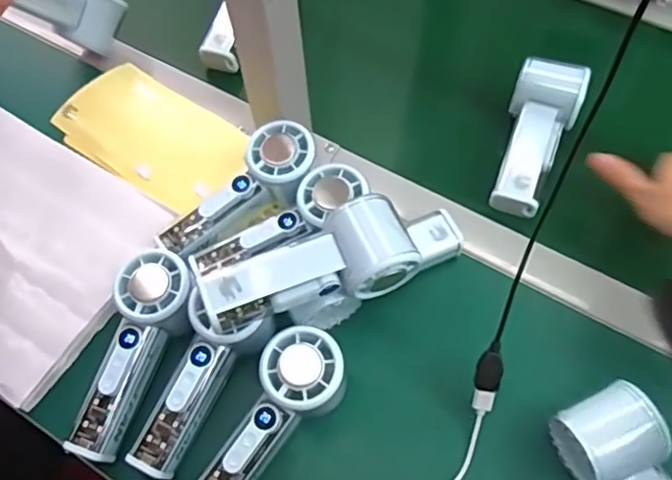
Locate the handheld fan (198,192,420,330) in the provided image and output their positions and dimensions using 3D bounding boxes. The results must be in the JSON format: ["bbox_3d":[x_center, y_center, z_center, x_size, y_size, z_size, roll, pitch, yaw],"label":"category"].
[{"bbox_3d":[-0.018,0.022,0.429,0.146,0.054,0.056,-20,63,-8],"label":"handheld fan"}]

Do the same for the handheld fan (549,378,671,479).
[{"bbox_3d":[0.202,0.174,0.395,0.059,0.061,0.146,-23,63,-10],"label":"handheld fan"}]

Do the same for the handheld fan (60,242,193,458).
[{"bbox_3d":[-0.146,0.083,0.446,0.055,0.033,0.151,17,78,11],"label":"handheld fan"}]

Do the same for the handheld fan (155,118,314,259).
[{"bbox_3d":[-0.076,-0.036,0.502,0.142,0.039,0.050,-41,66,0],"label":"handheld fan"}]

